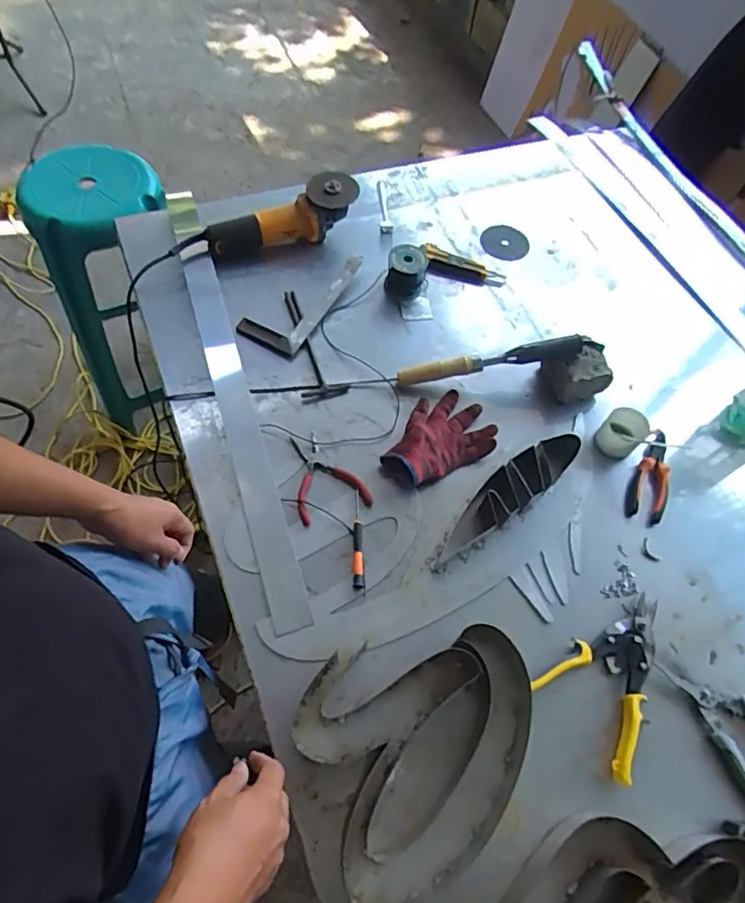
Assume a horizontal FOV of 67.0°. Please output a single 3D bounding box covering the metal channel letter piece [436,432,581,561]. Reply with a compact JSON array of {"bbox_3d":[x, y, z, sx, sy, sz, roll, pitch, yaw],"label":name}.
[{"bbox_3d":[0.195,0.062,0.817,0.273,0.046,0.065,-34,68,-20],"label":"metal channel letter piece"}]

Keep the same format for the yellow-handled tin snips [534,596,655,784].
[{"bbox_3d":[0.325,0.284,0.724,0.212,0.024,0.138,-37,69,-21],"label":"yellow-handled tin snips"}]

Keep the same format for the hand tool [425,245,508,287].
[{"bbox_3d":[0.170,-0.343,1.065,0.158,0.016,0.062,21,62,8],"label":"hand tool"}]

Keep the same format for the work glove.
[{"bbox_3d":[0.099,-0.027,0.870,0.187,0.046,0.125,-27,66,-17],"label":"work glove"}]

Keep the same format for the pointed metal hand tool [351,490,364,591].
[{"bbox_3d":[-0.022,0.123,0.792,0.016,0.021,0.147,-1,61,-4],"label":"pointed metal hand tool"}]

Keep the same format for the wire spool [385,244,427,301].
[{"bbox_3d":[0.059,-0.317,0.994,0.068,0.079,0.067,1,61,-3],"label":"wire spool"}]

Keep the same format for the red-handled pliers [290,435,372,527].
[{"bbox_3d":[-0.076,0.034,0.830,0.103,0.015,0.140,-19,64,-14],"label":"red-handled pliers"}]

